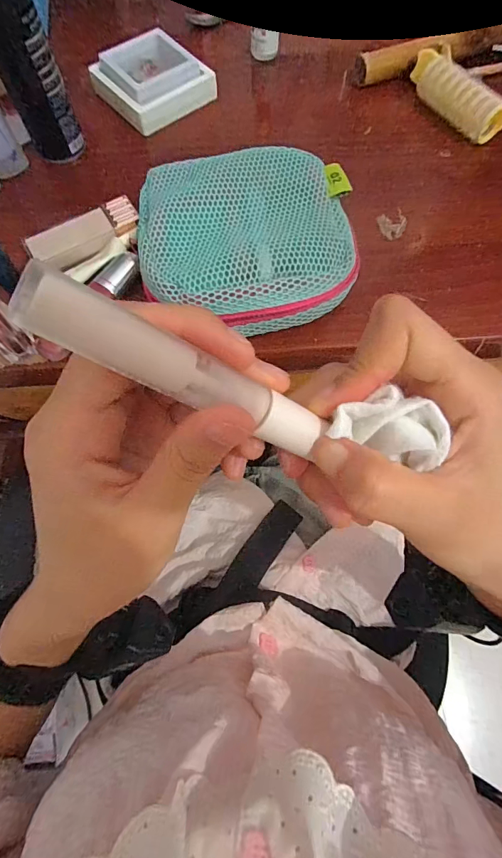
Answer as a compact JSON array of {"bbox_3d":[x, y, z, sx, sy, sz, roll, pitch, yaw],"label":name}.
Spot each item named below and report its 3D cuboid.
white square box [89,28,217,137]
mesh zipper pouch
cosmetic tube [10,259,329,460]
[{"bbox_3d":[-0.092,-0.331,0.382,0.089,0.033,0.086,-36,74,-13],"label":"white square box"},{"bbox_3d":[-0.002,-0.137,0.292,0.145,0.042,0.148,-4,69,-1],"label":"mesh zipper pouch"},{"bbox_3d":[-0.015,-0.014,0.112,0.091,0.010,0.014,24,66,-31],"label":"cosmetic tube"}]

